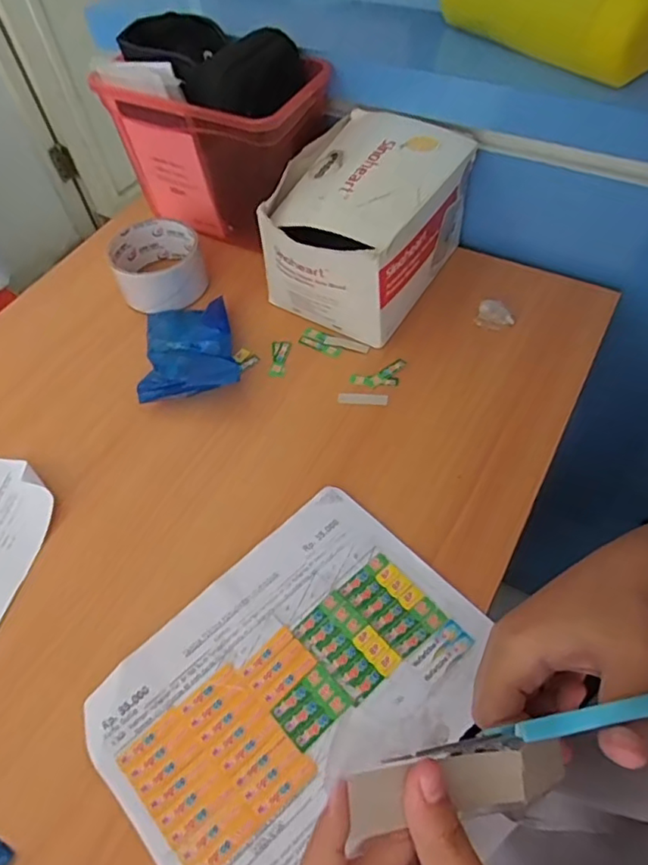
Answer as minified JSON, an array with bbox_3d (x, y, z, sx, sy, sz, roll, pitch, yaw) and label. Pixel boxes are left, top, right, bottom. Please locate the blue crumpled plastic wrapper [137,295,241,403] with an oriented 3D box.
[{"bbox_3d":[-0.111,-0.075,0.476,0.077,0.024,0.108,-9,55,-1],"label":"blue crumpled plastic wrapper"}]

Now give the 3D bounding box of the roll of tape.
[{"bbox_3d":[-0.149,-0.153,0.526,0.080,0.038,0.089,-24,57,-11],"label":"roll of tape"}]

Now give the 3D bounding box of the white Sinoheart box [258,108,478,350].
[{"bbox_3d":[0.032,-0.173,0.490,0.125,0.106,0.171,25,61,20],"label":"white Sinoheart box"}]

